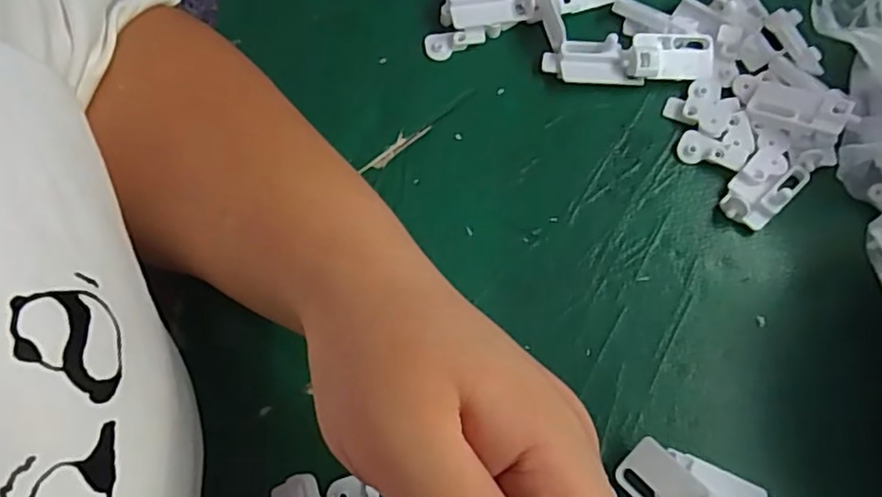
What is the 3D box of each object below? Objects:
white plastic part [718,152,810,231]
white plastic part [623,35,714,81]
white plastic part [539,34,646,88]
[{"bbox_3d":[0.167,-0.031,0.328,0.047,0.013,0.029,-43,74,-14],"label":"white plastic part"},{"bbox_3d":[0.127,-0.108,0.350,0.049,0.009,0.025,2,69,1],"label":"white plastic part"},{"bbox_3d":[0.085,-0.105,0.354,0.054,0.014,0.023,5,69,2],"label":"white plastic part"}]

